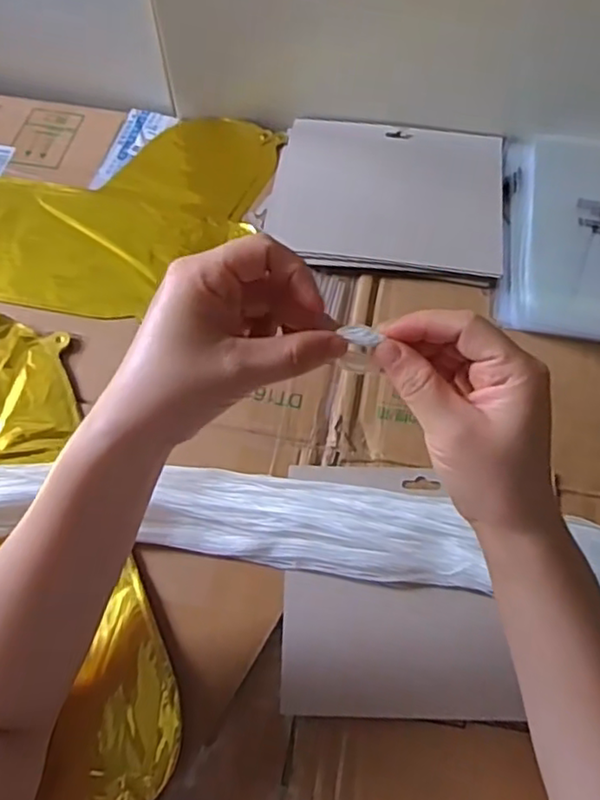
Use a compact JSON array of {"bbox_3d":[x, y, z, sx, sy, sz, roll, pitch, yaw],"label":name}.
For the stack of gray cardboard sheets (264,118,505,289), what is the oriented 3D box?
[{"bbox_3d":[0.079,-0.183,0.582,0.203,0.019,0.165,8,64,3],"label":"stack of gray cardboard sheets"}]

